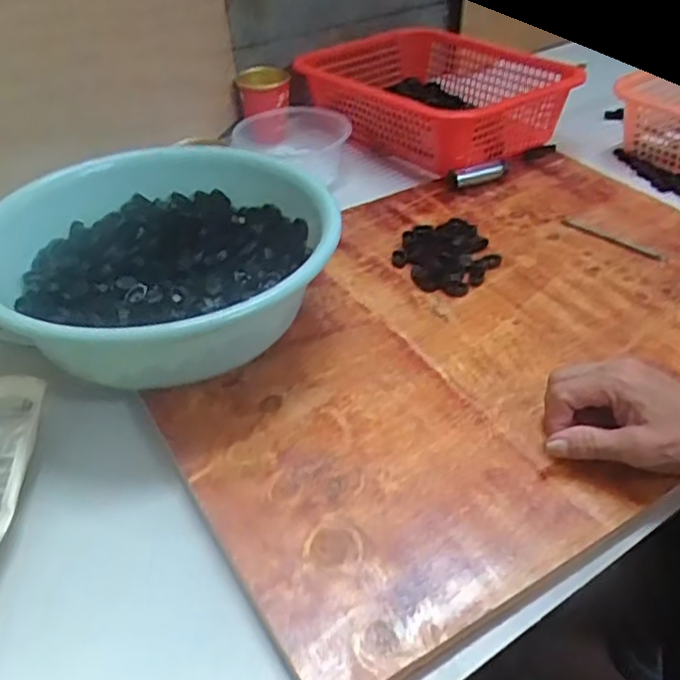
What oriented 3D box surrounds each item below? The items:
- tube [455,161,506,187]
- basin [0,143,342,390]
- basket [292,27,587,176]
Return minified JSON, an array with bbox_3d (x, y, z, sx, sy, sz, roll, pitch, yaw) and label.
[{"bbox_3d":[0.177,-0.208,0.838,0.079,0.018,0.017,-23,46,-23],"label":"tube"},{"bbox_3d":[-0.154,-0.058,0.599,0.282,0.110,0.285,-1,41,1],"label":"basin"},{"bbox_3d":[0.124,-0.350,0.954,0.295,0.092,0.343,-32,50,-31],"label":"basket"}]

